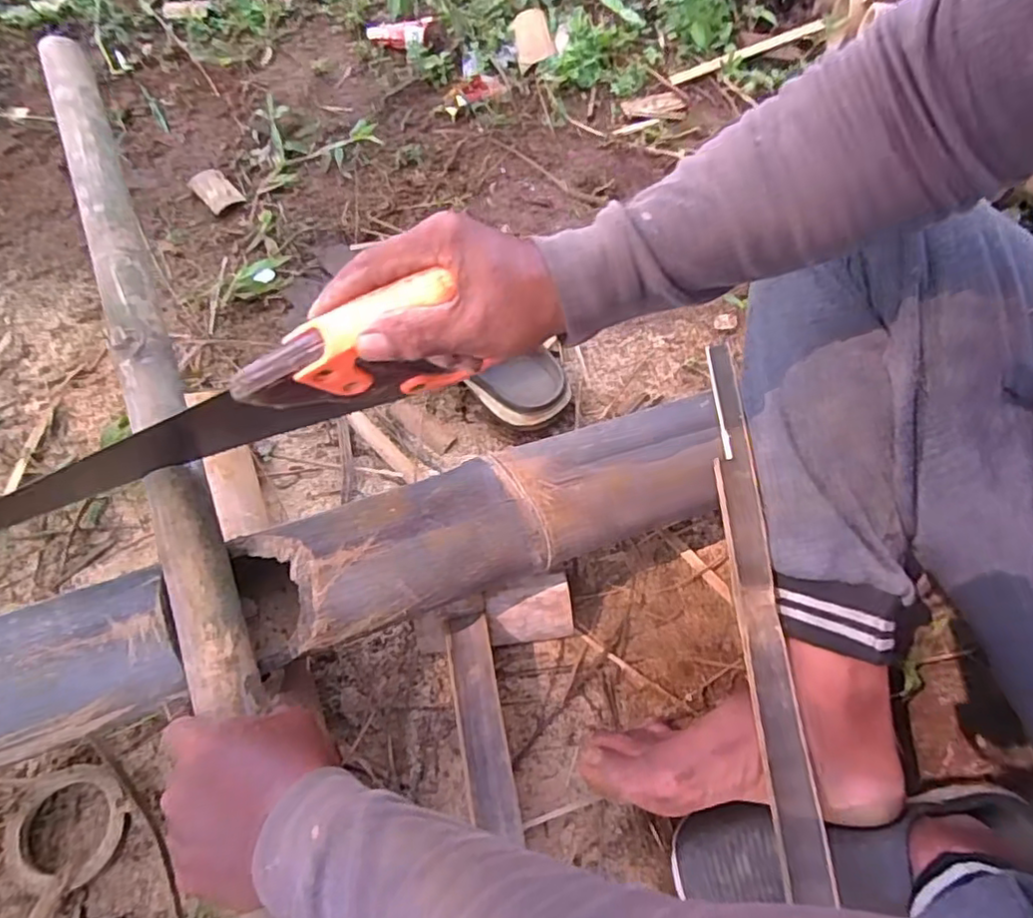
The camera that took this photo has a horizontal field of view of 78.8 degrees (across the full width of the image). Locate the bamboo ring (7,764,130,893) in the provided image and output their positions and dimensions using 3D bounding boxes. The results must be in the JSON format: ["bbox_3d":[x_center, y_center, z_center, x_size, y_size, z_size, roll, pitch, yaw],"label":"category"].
[{"bbox_3d":[-0.337,0.276,0.470,0.083,0.017,0.083,0,64,1],"label":"bamboo ring"}]

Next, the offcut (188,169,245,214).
[{"bbox_3d":[-0.375,-0.334,0.778,0.041,0.008,0.074,-40,70,-17],"label":"offcut"}]

